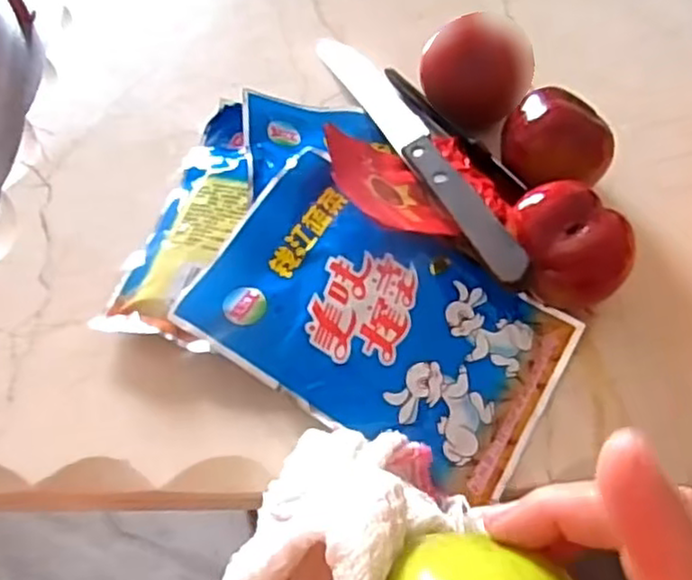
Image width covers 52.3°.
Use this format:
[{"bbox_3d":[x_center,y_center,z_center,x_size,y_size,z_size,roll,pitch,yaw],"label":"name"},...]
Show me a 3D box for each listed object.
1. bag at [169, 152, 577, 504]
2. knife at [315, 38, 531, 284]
[{"bbox_3d":[0.018,0.012,0.282,0.140,0.011,0.093,34,65,3],"label":"bag"},{"bbox_3d":[0.030,-0.074,0.336,0.021,0.007,0.206,-17,46,-12],"label":"knife"}]

